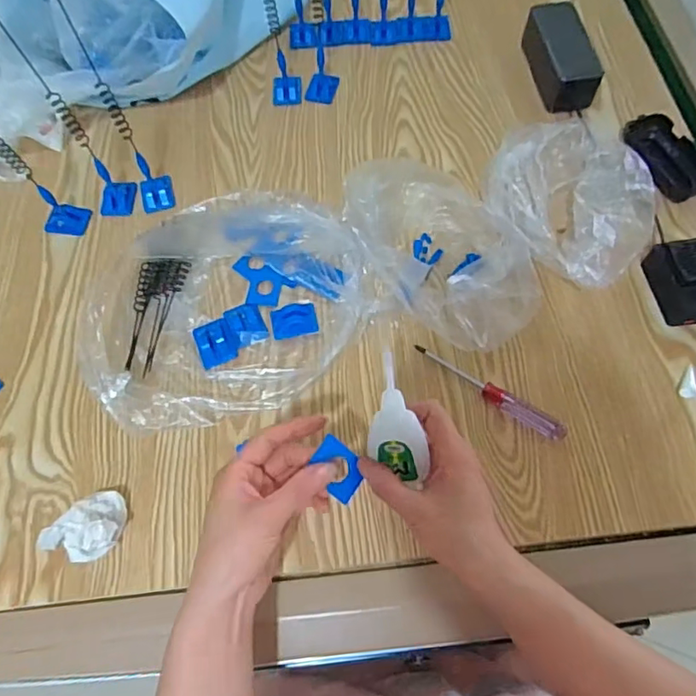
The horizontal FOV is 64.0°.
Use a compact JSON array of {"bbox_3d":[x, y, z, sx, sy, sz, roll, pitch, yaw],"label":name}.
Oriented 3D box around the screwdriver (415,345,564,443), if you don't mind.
[{"bbox_3d":[0.128,0.036,0.506,0.148,0.013,0.019,35,71,17],"label":"screwdriver"}]

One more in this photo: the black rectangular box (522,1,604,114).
[{"bbox_3d":[0.250,-0.340,0.655,0.052,0.054,0.154,-4,65,1],"label":"black rectangular box"}]

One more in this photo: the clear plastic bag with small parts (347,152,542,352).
[{"bbox_3d":[0.080,-0.116,0.535,0.149,0.098,0.234,-24,66,-9],"label":"clear plastic bag with small parts"}]

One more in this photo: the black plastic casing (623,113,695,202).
[{"bbox_3d":[0.350,-0.207,0.607,0.058,0.027,0.106,-23,66,-8],"label":"black plastic casing"}]

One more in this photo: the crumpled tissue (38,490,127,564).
[{"bbox_3d":[-0.217,0.149,0.448,0.071,0.048,0.047,-30,67,-11],"label":"crumpled tissue"}]

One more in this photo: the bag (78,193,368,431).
[{"bbox_3d":[-0.119,-0.064,0.538,0.261,0.061,0.249,-20,66,-7],"label":"bag"}]

